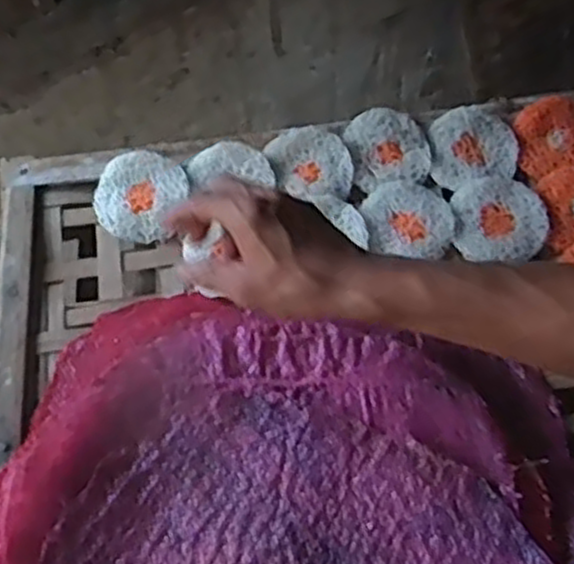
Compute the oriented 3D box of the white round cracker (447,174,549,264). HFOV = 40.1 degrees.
[{"bbox_3d":[0.172,-0.054,0.641,0.072,0.008,0.076,-2,66,4],"label":"white round cracker"}]

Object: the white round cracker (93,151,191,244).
[{"bbox_3d":[-0.125,-0.072,0.659,0.075,0.009,0.076,-1,75,4],"label":"white round cracker"}]

